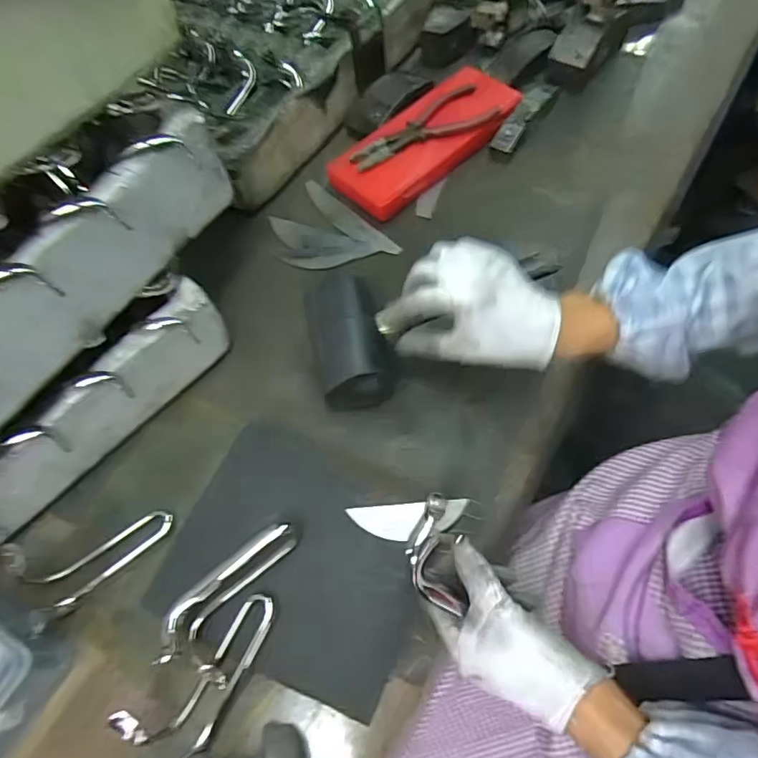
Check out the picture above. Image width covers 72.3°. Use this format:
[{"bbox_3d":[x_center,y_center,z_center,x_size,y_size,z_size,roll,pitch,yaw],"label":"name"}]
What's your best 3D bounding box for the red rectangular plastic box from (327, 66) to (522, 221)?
[{"bbox_3d":[0.063,-0.302,0.645,0.261,0.035,0.105,-42,67,-16],"label":"red rectangular plastic box"}]

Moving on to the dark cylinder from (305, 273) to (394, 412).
[{"bbox_3d":[-0.029,-0.027,0.488,0.071,0.075,0.117,-14,62,-3],"label":"dark cylinder"}]

